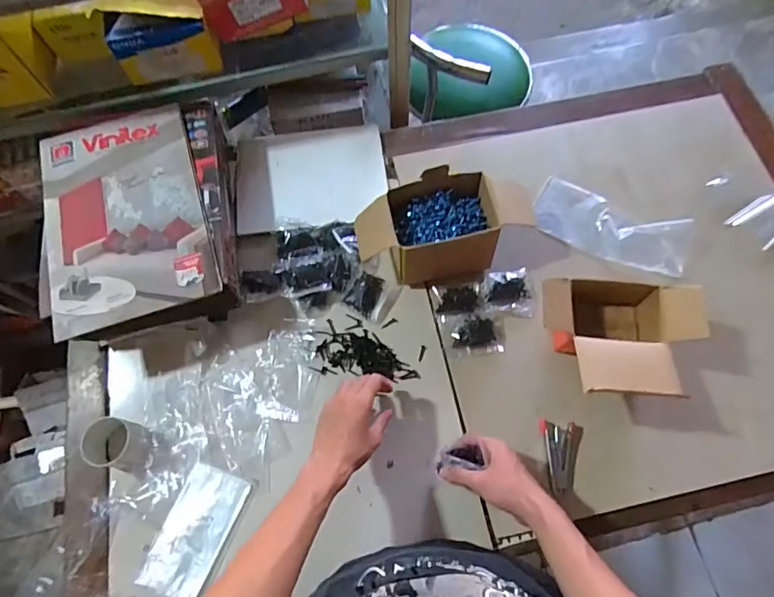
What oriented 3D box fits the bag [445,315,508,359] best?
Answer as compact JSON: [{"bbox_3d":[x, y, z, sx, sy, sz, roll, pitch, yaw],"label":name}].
[{"bbox_3d":[0.128,0.052,0.703,0.086,0.019,0.058,-5,69,-1],"label":"bag"}]

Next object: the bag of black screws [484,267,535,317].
[{"bbox_3d":[0.181,-0.010,0.724,0.072,0.018,0.070,2,69,1],"label":"bag of black screws"}]

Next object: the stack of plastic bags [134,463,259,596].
[{"bbox_3d":[-0.240,0.295,0.615,0.085,0.007,0.152,22,71,9],"label":"stack of plastic bags"}]

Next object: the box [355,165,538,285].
[{"bbox_3d":[0.079,-0.105,0.723,0.243,0.099,0.128,-9,69,-3],"label":"box"}]

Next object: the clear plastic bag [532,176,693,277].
[{"bbox_3d":[0.345,-0.110,0.765,0.233,0.032,0.100,30,78,18],"label":"clear plastic bag"}]

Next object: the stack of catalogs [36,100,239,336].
[{"bbox_3d":[-0.352,-0.112,0.703,0.245,0.082,0.340,-14,69,-4],"label":"stack of catalogs"}]

